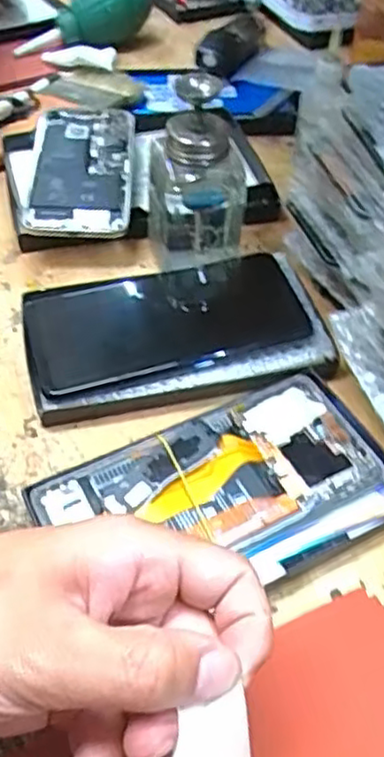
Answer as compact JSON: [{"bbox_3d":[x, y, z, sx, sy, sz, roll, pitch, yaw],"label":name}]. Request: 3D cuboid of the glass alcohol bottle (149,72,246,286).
[{"bbox_3d":[0.003,-0.122,0.432,0.061,0.131,0.058,-2,50,-2],"label":"glass alcohol bottle"}]

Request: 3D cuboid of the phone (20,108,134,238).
[{"bbox_3d":[-0.080,-0.154,0.495,0.073,0.011,0.139,2,59,-4],"label":"phone"}]

